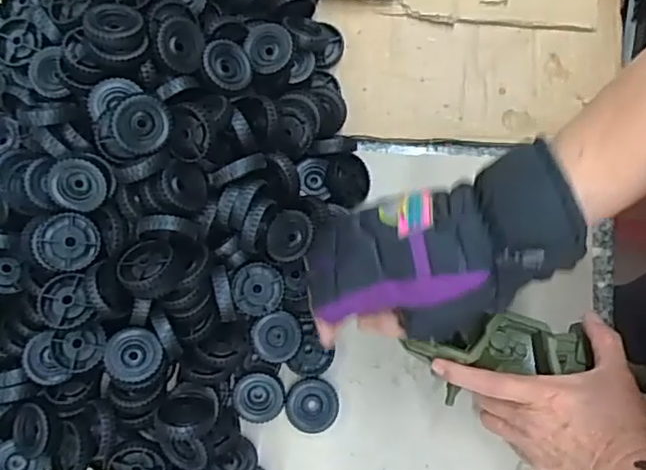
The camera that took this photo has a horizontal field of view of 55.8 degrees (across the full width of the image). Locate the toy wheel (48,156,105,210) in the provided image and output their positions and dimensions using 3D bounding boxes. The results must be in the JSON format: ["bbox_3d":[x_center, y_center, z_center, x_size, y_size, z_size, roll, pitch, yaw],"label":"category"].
[{"bbox_3d":[-0.186,-0.038,0.465,0.041,0.011,0.041,-6,111,-16],"label":"toy wheel"}]

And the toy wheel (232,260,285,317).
[{"bbox_3d":[-0.055,0.045,0.512,0.041,0.011,0.043,3,80,1],"label":"toy wheel"}]

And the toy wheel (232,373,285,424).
[{"bbox_3d":[-0.053,0.136,0.509,0.041,0.014,0.039,0,80,0],"label":"toy wheel"}]

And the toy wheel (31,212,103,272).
[{"bbox_3d":[-0.196,0.005,0.468,0.046,0.012,0.043,0,80,0],"label":"toy wheel"}]

